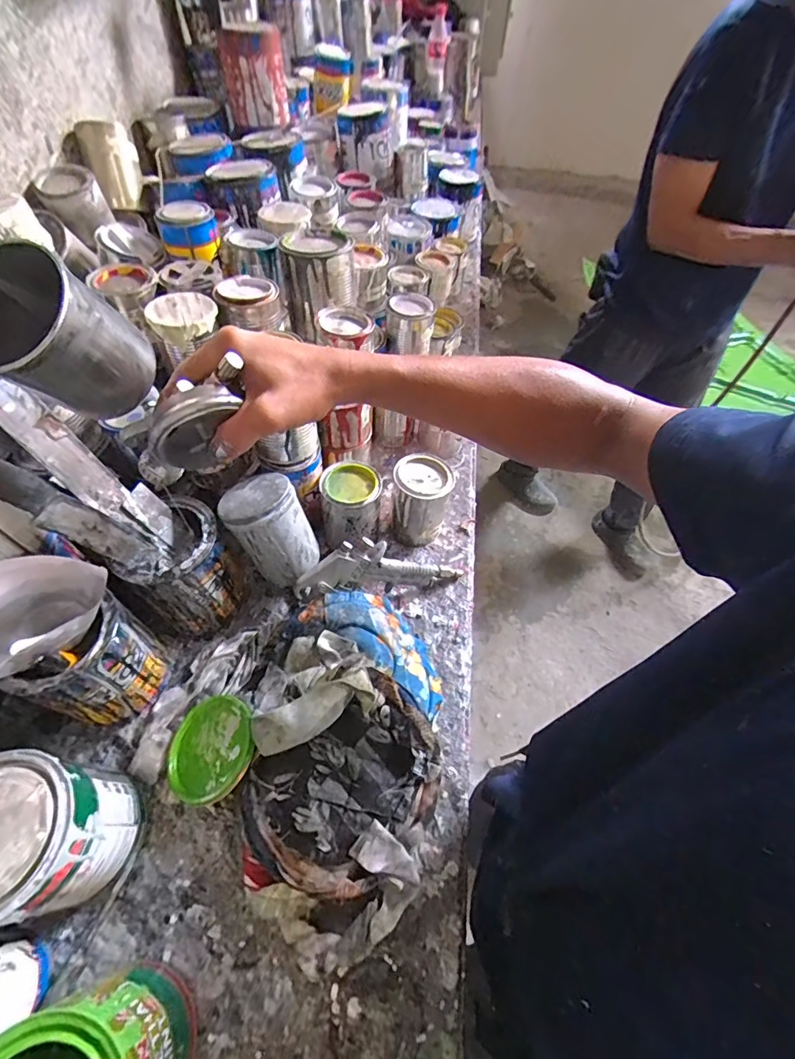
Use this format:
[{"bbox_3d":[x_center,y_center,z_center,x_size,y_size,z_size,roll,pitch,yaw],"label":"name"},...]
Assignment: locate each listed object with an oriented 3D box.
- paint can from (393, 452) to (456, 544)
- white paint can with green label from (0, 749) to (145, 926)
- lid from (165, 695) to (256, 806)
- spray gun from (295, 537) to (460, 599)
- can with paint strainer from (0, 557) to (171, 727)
[{"bbox_3d":[0.031,-0.036,0.601,0.070,0.107,0.069,1,54,-2],"label":"paint can"},{"bbox_3d":[-0.282,0.247,0.366,0.102,0.133,0.100,1,54,-2],"label":"white paint can with green label"},{"bbox_3d":[-0.178,0.209,0.439,0.089,0.011,0.091,-12,54,17],"label":"lid"},{"bbox_3d":[-0.010,0.046,0.533,0.207,0.059,0.031,4,51,-29],"label":"spray gun"},{"bbox_3d":[-0.311,0.110,0.432,0.125,0.157,0.113,11,55,5],"label":"can with paint strainer"}]

